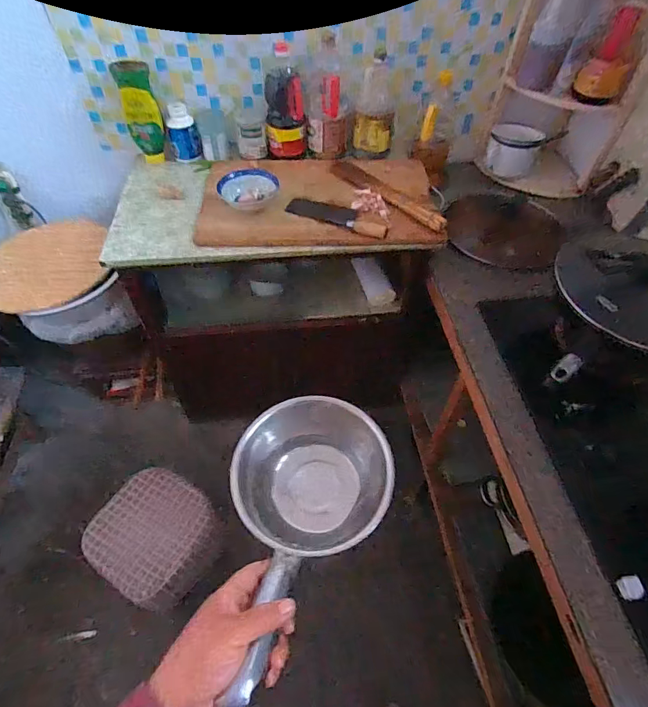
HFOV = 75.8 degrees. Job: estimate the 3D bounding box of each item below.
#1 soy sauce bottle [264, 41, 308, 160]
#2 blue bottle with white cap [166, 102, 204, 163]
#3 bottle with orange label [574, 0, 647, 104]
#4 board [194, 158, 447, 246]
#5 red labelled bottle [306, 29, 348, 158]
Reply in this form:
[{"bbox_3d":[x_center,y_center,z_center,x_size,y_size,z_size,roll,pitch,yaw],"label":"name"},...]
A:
[{"bbox_3d":[-0.107,-0.643,1.085,0.096,0.233,0.101,0,52,0],"label":"soy sauce bottle"},{"bbox_3d":[-0.379,-0.594,1.130,0.079,0.127,0.067,-17,54,-13],"label":"blue bottle with white cap"},{"bbox_3d":[0.635,-0.658,0.925,0.092,0.187,0.078,23,55,17],"label":"bottle with orange label"},{"bbox_3d":[-0.019,-0.388,1.028,0.573,0.035,0.344,-1,53,4],"label":"board"},{"bbox_3d":[0.009,-0.652,1.077,0.106,0.239,0.096,-1,52,-1],"label":"red labelled bottle"}]

